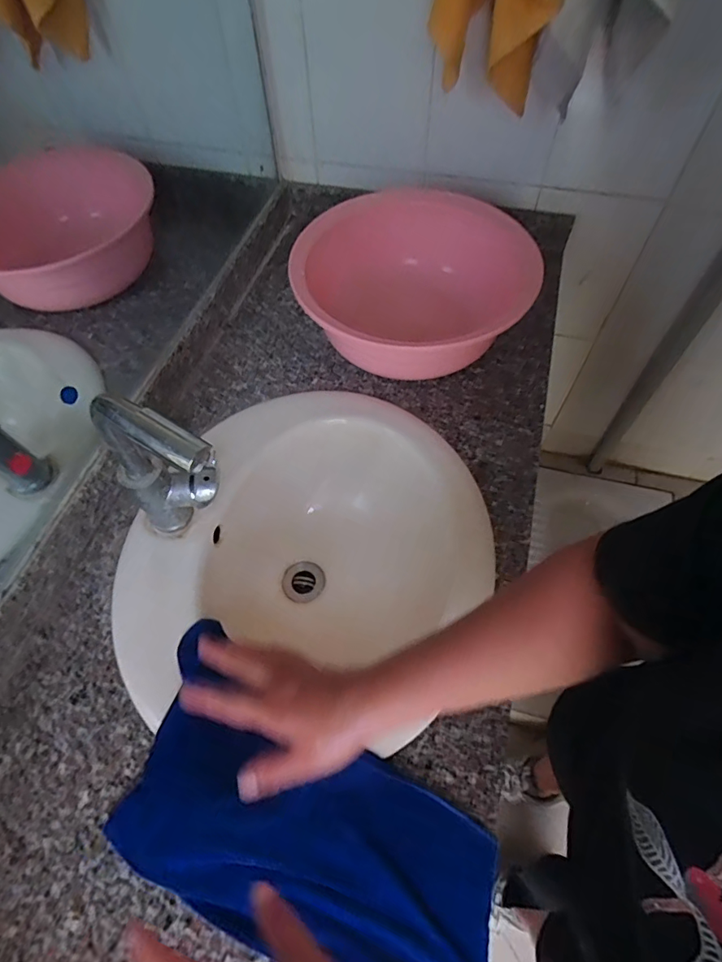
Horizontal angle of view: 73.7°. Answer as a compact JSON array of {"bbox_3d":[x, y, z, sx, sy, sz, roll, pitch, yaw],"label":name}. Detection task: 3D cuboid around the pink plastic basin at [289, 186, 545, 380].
[{"bbox_3d":[0.080,-0.286,0.736,0.336,0.133,0.330,-1,59,1],"label":"pink plastic basin"}]

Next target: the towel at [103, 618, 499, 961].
[{"bbox_3d":[-0.049,0.303,0.431,0.364,0.050,0.188,25,63,8],"label":"towel"}]

